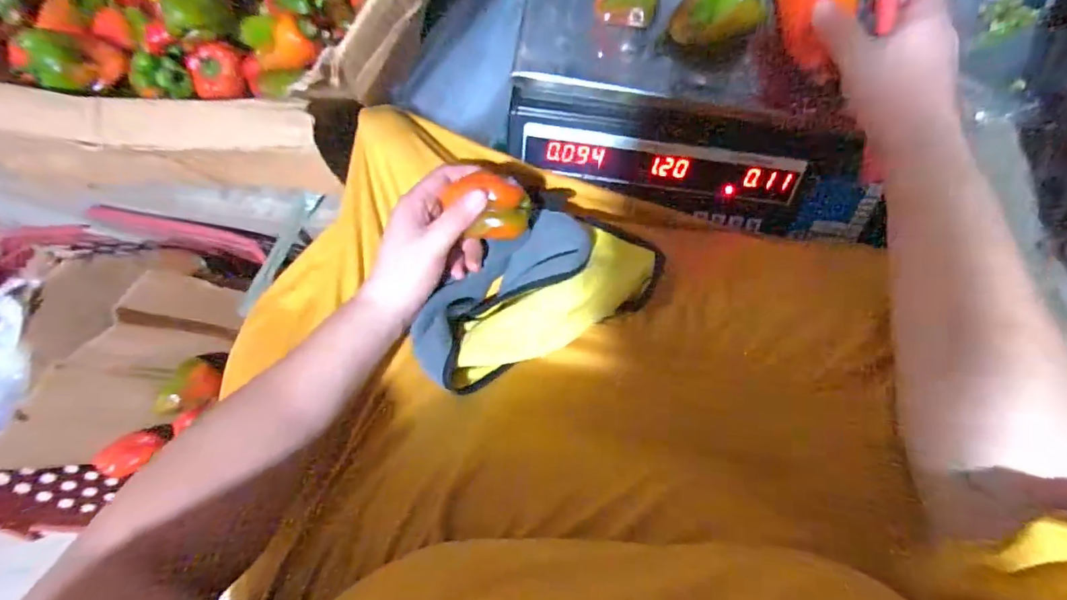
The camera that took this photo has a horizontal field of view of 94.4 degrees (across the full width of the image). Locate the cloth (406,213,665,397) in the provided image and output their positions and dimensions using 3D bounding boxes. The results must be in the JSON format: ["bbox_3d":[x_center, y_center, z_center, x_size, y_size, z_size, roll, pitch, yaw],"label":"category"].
[{"bbox_3d":[0.001,-0.008,0.398,0.202,0.027,0.097,-27,84,-10],"label":"cloth"}]

